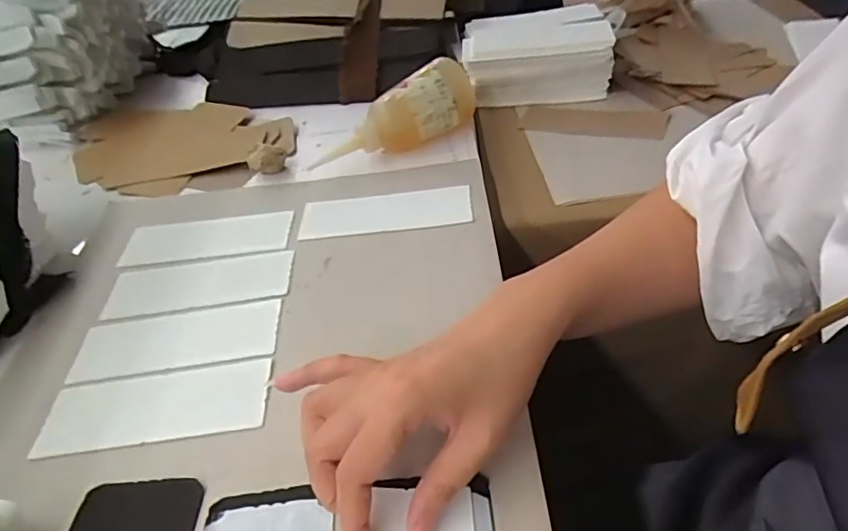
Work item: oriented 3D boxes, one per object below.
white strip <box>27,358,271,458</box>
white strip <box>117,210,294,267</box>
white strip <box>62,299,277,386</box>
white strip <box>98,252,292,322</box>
[{"bbox_3d":[-0.172,0.090,0.359,0.142,0.004,0.053,-9,42,0],"label":"white strip"},{"bbox_3d":[-0.187,-0.025,0.486,0.139,0.009,0.055,-8,42,2],"label":"white strip"},{"bbox_3d":[-0.178,0.054,0.403,0.144,0.005,0.053,-9,42,1],"label":"white strip"},{"bbox_3d":[-0.176,0.013,0.442,0.142,0.007,0.050,-9,42,1],"label":"white strip"}]

